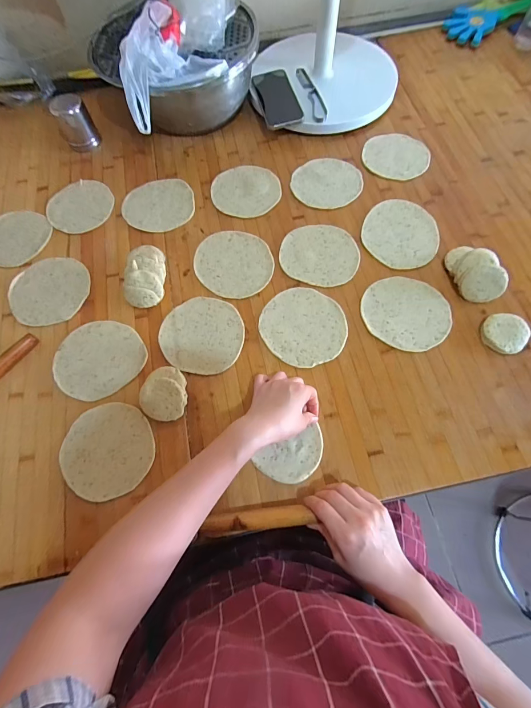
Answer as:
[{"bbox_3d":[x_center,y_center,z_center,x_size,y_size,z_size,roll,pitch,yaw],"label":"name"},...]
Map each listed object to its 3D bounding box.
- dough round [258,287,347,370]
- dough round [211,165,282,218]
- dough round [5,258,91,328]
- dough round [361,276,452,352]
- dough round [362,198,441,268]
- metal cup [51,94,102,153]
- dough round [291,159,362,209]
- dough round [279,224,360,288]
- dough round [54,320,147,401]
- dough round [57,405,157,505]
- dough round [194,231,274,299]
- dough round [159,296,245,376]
[{"bbox_3d":[0.060,-0.045,0.524,0.125,0.004,0.133,-1,69,2],"label":"dough round"},{"bbox_3d":[-0.038,-0.314,0.639,0.132,0.005,0.121,-1,69,2],"label":"dough round"},{"bbox_3d":[-0.372,-0.112,0.571,0.132,0.005,0.128,-1,69,2],"label":"dough round"},{"bbox_3d":[0.221,-0.066,0.524,0.134,0.005,0.120,27,72,11],"label":"dough round"},{"bbox_3d":[0.236,-0.211,0.581,0.126,0.004,0.144,11,70,6],"label":"dough round"},{"bbox_3d":[-0.394,-0.479,0.687,0.066,0.081,0.068,-28,71,-9],"label":"metal cup"},{"bbox_3d":[0.117,-0.329,0.633,0.128,0.005,0.121,-1,69,2],"label":"dough round"},{"bbox_3d":[0.094,-0.173,0.574,0.132,0.004,0.121,-1,69,2],"label":"dough round"},{"bbox_3d":[-0.263,0.005,0.525,0.132,0.009,0.124,-1,69,2],"label":"dough round"},{"bbox_3d":[-0.224,0.135,0.472,0.123,0.006,0.131,-1,69,2],"label":"dough round"},{"bbox_3d":[-0.055,-0.160,0.577,0.125,0.004,0.143,-43,74,-13],"label":"dough round"},{"bbox_3d":[-0.102,-0.032,0.530,0.133,0.004,0.126,-1,69,2],"label":"dough round"}]

